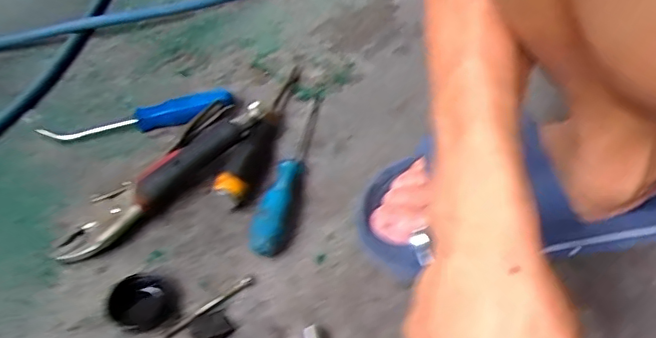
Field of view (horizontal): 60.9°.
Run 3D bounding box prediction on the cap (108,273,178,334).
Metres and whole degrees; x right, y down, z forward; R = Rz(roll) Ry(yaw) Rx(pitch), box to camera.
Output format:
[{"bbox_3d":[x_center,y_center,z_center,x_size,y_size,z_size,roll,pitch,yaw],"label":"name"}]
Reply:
[{"bbox_3d":[-0.143,0.103,0.431,0.047,0.019,0.041,-36,54,-24],"label":"cap"}]

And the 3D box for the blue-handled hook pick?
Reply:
[{"bbox_3d":[-0.195,-0.054,0.574,0.194,0.026,0.026,-8,47,-1],"label":"blue-handled hook pick"}]

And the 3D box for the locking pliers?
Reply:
[{"bbox_3d":[-0.155,0.004,0.506,0.055,0.039,0.205,33,59,30],"label":"locking pliers"}]

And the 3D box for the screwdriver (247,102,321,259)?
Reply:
[{"bbox_3d":[-0.035,-0.003,0.510,0.032,0.028,0.194,7,49,13],"label":"screwdriver"}]

